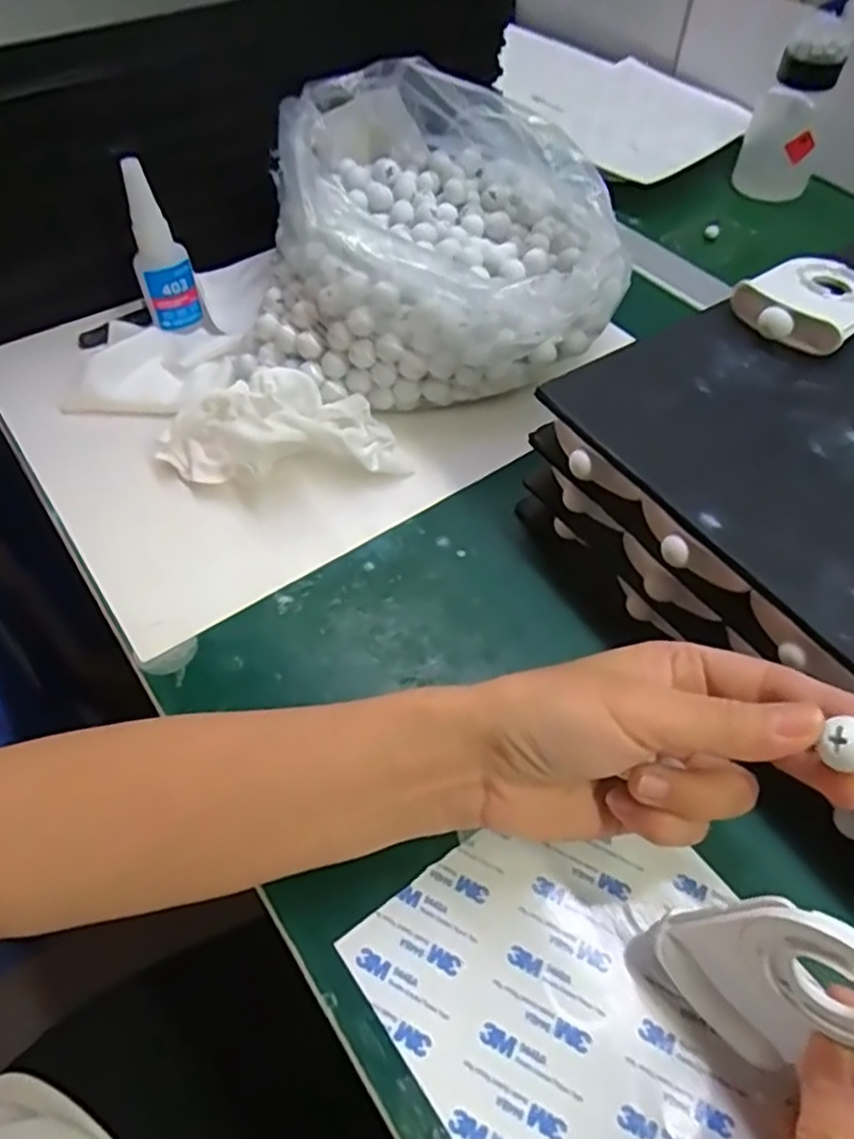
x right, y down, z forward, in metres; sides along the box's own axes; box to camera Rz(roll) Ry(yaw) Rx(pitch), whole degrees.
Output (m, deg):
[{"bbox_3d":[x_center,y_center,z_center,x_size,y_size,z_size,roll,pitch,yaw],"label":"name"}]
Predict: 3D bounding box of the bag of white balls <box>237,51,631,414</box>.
[{"bbox_3d":[-0.003,-0.213,0.464,0.207,0.115,0.234,-2,53,-3],"label":"bag of white balls"}]

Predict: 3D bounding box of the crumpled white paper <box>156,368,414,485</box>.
[{"bbox_3d":[-0.083,-0.078,0.407,0.132,0.044,0.051,-6,53,-6],"label":"crumpled white paper"}]

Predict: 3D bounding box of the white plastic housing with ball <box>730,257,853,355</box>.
[{"bbox_3d":[0.199,-0.139,0.367,0.082,0.018,0.057,-34,60,-24],"label":"white plastic housing with ball"}]

